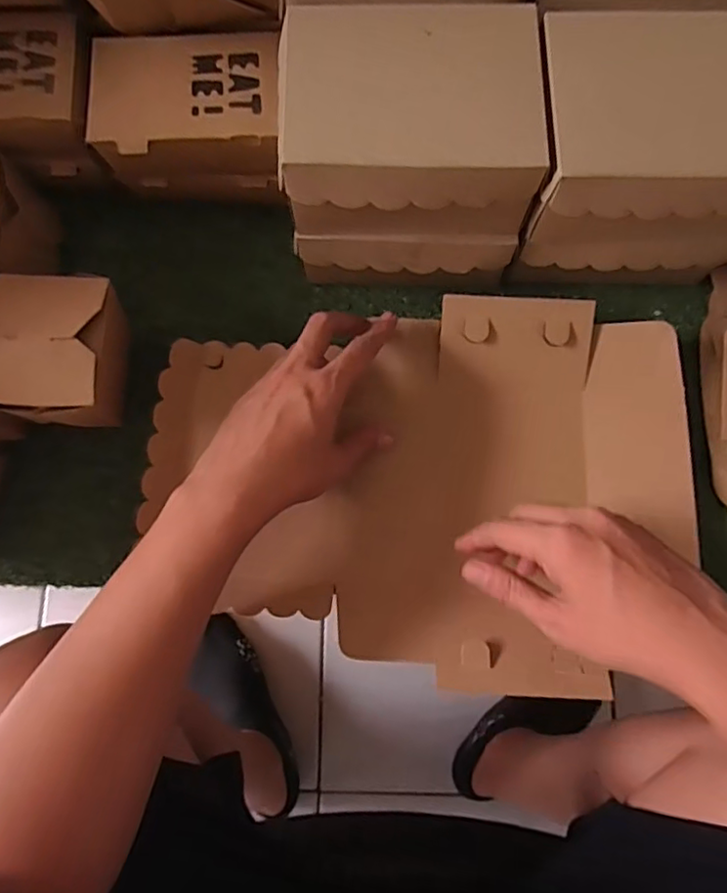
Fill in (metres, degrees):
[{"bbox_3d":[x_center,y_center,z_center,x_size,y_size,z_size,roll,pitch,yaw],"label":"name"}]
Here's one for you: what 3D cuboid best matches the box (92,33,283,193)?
[{"bbox_3d":[-0.131,-0.254,0.471,0.137,0.066,0.095,-3,76,0],"label":"box"}]

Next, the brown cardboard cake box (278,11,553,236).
[{"bbox_3d":[0.029,-0.216,0.413,0.168,0.075,0.132,-2,76,0],"label":"brown cardboard cake box"}]

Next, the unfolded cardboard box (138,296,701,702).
[{"bbox_3d":[0.041,0.027,0.474,0.403,0.032,0.288,3,76,1],"label":"unfolded cardboard box"}]

